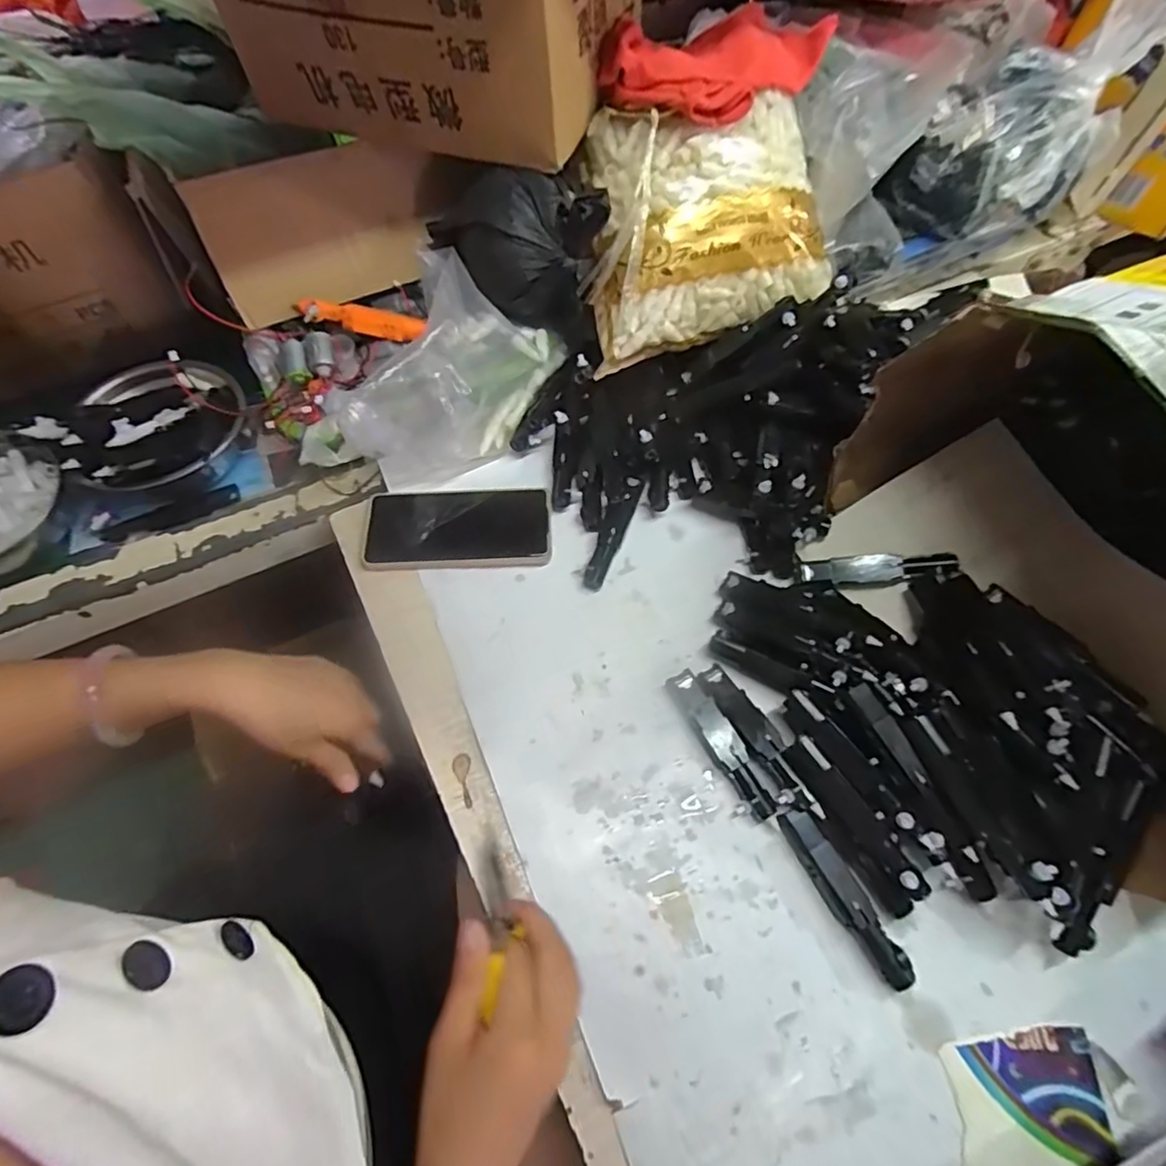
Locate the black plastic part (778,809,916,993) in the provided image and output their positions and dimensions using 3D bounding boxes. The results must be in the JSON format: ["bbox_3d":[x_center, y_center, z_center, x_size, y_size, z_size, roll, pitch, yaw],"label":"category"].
[{"bbox_3d":[0.177,0.210,0.393,0.024,0.015,0.117,-26,67,-14],"label":"black plastic part"}]

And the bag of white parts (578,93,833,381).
[{"bbox_3d":[0.105,-0.315,0.511,0.217,0.050,0.200,-12,104,2],"label":"bag of white parts"}]

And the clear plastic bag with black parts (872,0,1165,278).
[{"bbox_3d":[0.479,-0.474,0.598,0.347,0.144,0.108,-35,66,14],"label":"clear plastic bag with black parts"}]

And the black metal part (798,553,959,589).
[{"bbox_3d":[0.243,-0.010,0.485,0.114,0.025,0.021,-4,61,22],"label":"black metal part"}]

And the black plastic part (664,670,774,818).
[{"bbox_3d":[0.102,0.122,0.440,0.027,0.021,0.118,-22,66,-12],"label":"black plastic part"}]

